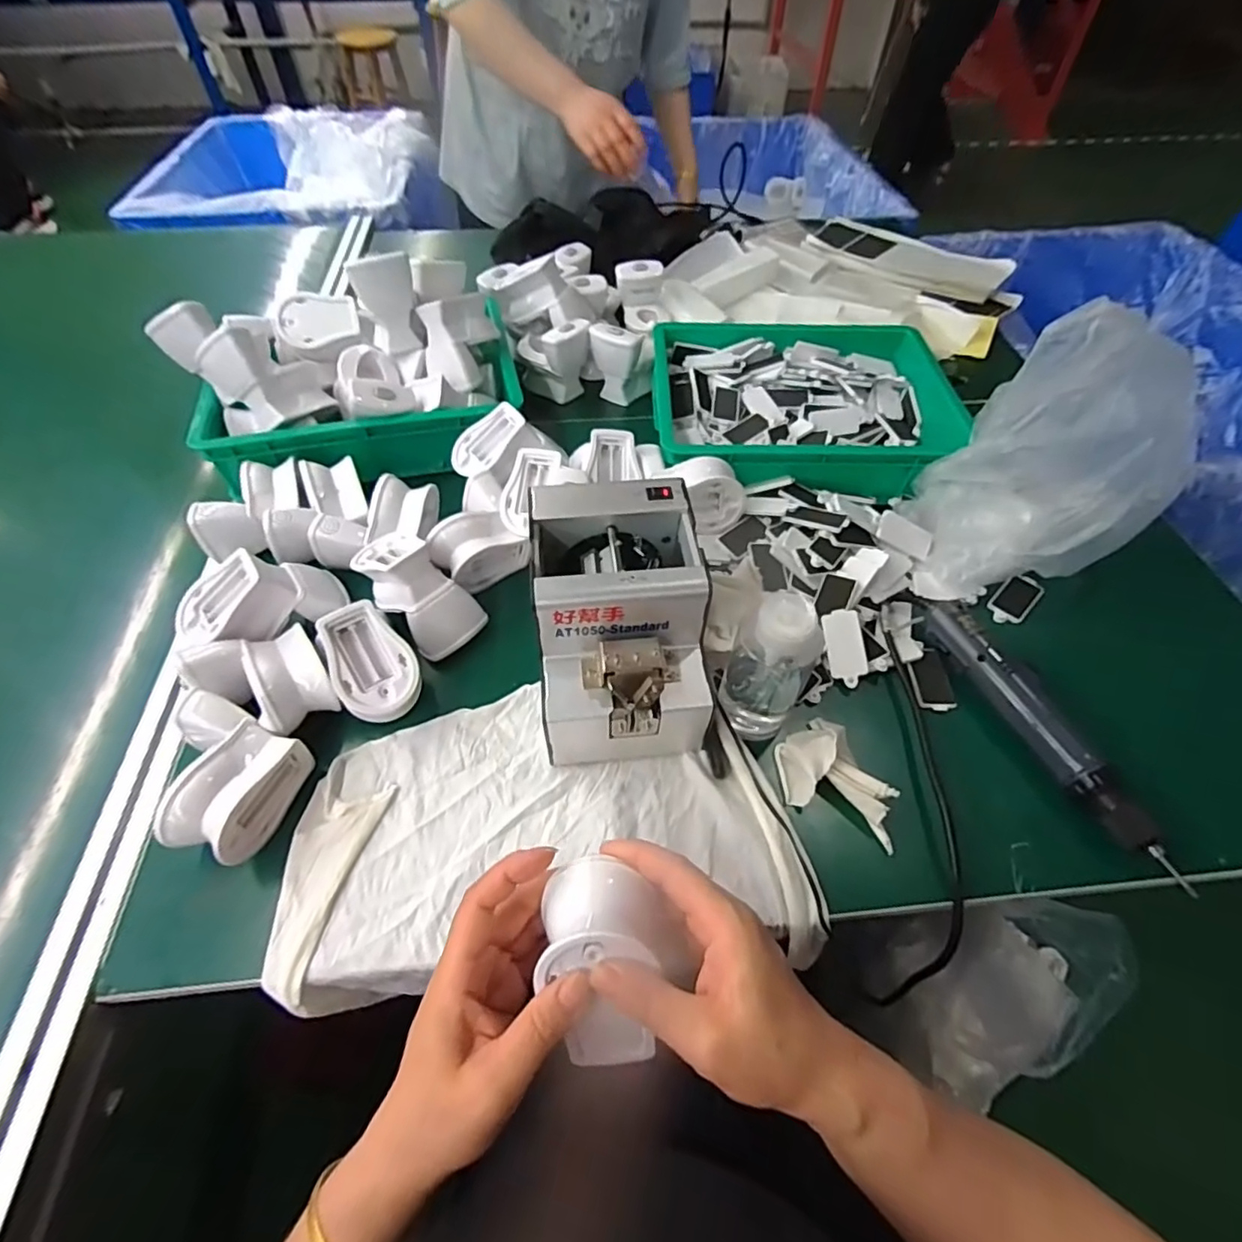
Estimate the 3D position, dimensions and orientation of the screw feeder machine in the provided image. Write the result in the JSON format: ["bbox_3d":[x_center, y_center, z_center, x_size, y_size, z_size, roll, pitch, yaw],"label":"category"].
[{"bbox_3d":[-0.002,0.000,0.478,0.121,0.141,0.175,-4,55,-4],"label":"screw feeder machine"}]

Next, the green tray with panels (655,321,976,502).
[{"bbox_3d":[0.209,-0.258,0.701,0.334,0.056,0.278,-2,53,-2],"label":"green tray with panels"}]

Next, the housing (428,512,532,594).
[{"bbox_3d":[-0.141,-0.068,0.573,0.079,0.051,0.058,-37,63,-24],"label":"housing"}]

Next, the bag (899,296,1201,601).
[{"bbox_3d":[0.391,-0.147,0.540,0.184,0.208,0.129,-10,54,-7],"label":"bag"}]

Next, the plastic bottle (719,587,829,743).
[{"bbox_3d":[0.115,0.033,0.453,0.058,0.121,0.056,1,54,-1],"label":"plastic bottle"}]

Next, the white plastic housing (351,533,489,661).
[{"bbox_3d":[-0.185,-0.034,0.535,0.132,0.065,0.067,45,63,4],"label":"white plastic housing"}]

